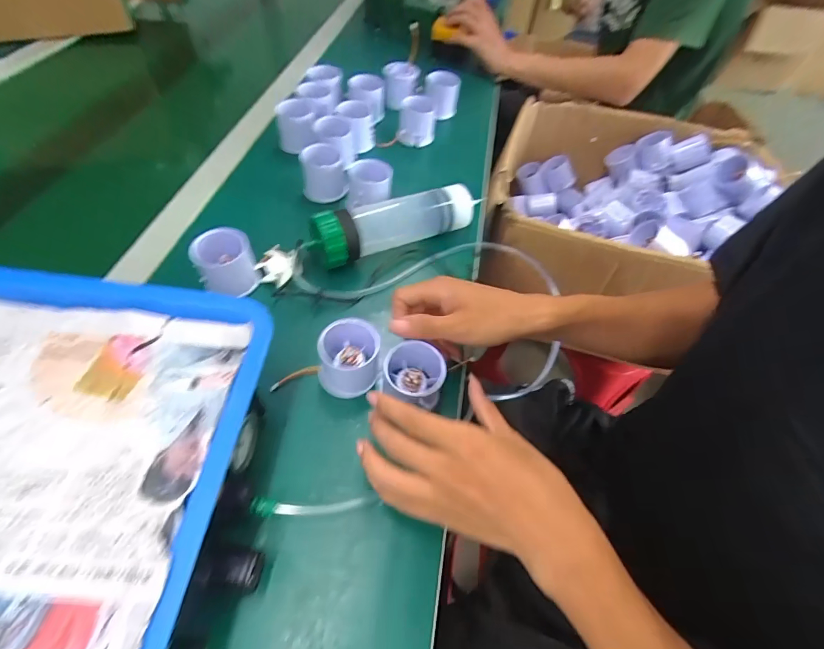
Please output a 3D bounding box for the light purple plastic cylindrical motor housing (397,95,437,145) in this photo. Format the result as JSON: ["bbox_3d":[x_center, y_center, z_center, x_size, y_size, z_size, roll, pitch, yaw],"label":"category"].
[{"bbox_3d":[0.007,-0.317,0.620,0.056,0.058,0.048,0,54,-6],"label":"light purple plastic cylindrical motor housing"}]

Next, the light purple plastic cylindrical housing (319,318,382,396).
[{"bbox_3d":[-0.059,0.027,0.370,0.056,0.052,0.061,3,54,-4],"label":"light purple plastic cylindrical housing"}]

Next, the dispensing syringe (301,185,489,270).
[{"bbox_3d":[-0.014,-0.124,0.471,0.219,0.056,0.049,-26,60,-22],"label":"dispensing syringe"}]

